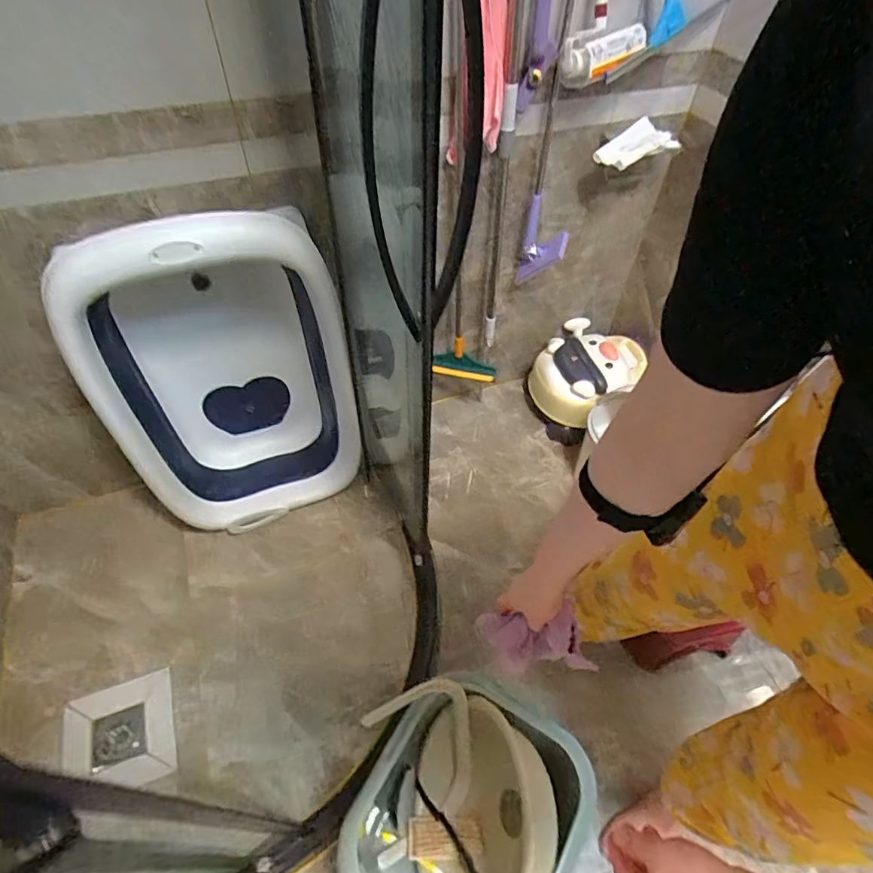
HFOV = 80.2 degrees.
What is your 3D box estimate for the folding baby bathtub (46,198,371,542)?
[{"bbox_3d":[-0.450,-0.116,1.170,0.550,0.842,0.217,-20,52,-17],"label":"folding baby bathtub"}]

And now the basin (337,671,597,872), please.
[{"bbox_3d":[0.051,0.662,0.909,0.339,0.233,0.377,28,55,20],"label":"basin"}]

